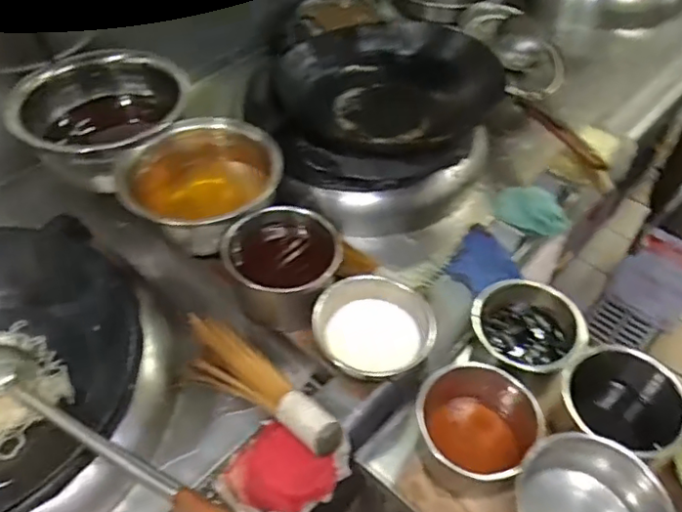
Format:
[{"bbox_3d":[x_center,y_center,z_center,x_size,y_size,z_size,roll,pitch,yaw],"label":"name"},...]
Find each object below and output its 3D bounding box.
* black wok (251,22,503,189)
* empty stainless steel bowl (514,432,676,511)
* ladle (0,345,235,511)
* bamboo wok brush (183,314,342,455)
[{"bbox_3d":[0.044,-0.356,1.205,0.470,0.176,0.487,-14,51,-11],"label":"black wok"},{"bbox_3d":[0.294,0.319,0.704,0.170,0.114,0.164,0,49,0],"label":"empty stainless steel bowl"},{"bbox_3d":[-0.320,0.233,0.688,0.483,0.103,0.117,29,56,23],"label":"ladle"},{"bbox_3d":[-0.115,0.183,0.845,0.303,0.115,0.096,27,55,22],"label":"bamboo wok brush"}]

